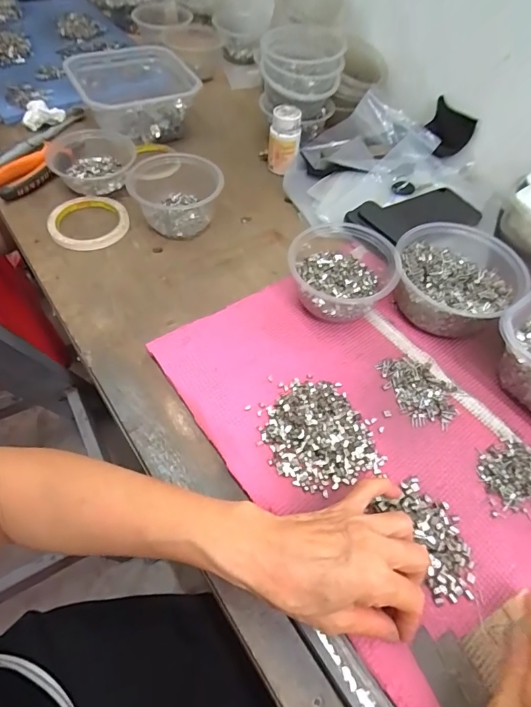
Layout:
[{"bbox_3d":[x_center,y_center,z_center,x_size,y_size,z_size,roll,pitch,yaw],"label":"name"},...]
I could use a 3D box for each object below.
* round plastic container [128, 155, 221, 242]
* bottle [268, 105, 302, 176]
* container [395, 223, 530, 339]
[{"bbox_3d":[-0.118,-0.211,0.556,0.113,0.060,0.120,1,56,-1],"label":"round plastic container"},{"bbox_3d":[0.027,-0.311,0.619,0.043,0.080,0.050,4,56,0],"label":"bottle"},{"bbox_3d":[0.214,-0.090,0.477,0.135,0.062,0.160,21,58,11],"label":"container"}]

